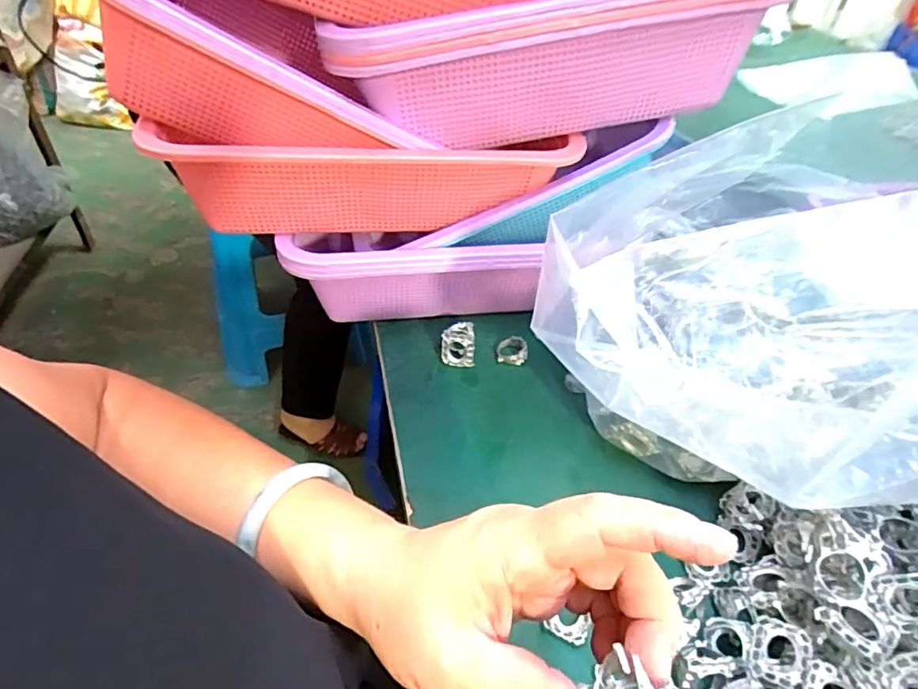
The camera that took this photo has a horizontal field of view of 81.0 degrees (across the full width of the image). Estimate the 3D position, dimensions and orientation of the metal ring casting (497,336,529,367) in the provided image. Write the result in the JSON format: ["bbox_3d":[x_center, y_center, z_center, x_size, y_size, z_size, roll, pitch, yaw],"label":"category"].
[{"bbox_3d":[0.045,0.003,0.453,0.024,0.013,0.027,3,44,-2],"label":"metal ring casting"}]

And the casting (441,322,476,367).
[{"bbox_3d":[0.000,-0.001,0.439,0.027,0.027,0.027,3,44,-2],"label":"casting"}]

